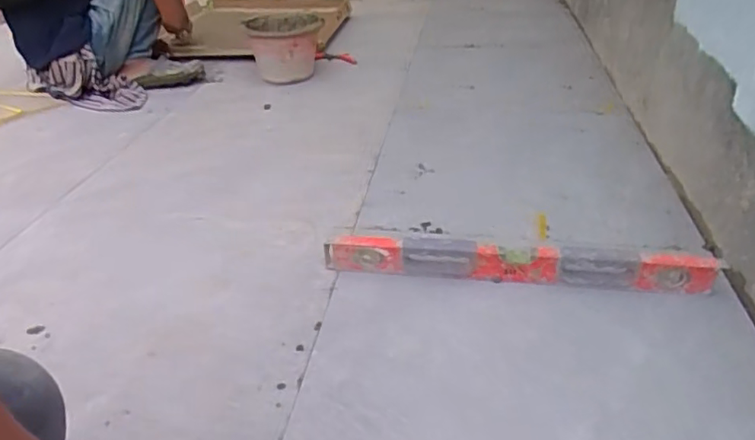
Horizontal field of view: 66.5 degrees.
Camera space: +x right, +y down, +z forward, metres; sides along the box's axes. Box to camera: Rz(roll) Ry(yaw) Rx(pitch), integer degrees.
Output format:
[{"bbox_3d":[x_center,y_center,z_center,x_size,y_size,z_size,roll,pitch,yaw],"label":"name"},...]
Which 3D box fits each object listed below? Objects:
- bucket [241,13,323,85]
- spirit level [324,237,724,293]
[{"bbox_3d":[-0.264,-0.484,1.644,0.193,0.176,0.185,-1,32,1],"label":"bucket"},{"bbox_3d":[0.206,0.066,0.873,0.567,0.062,0.022,3,32,6],"label":"spirit level"}]

